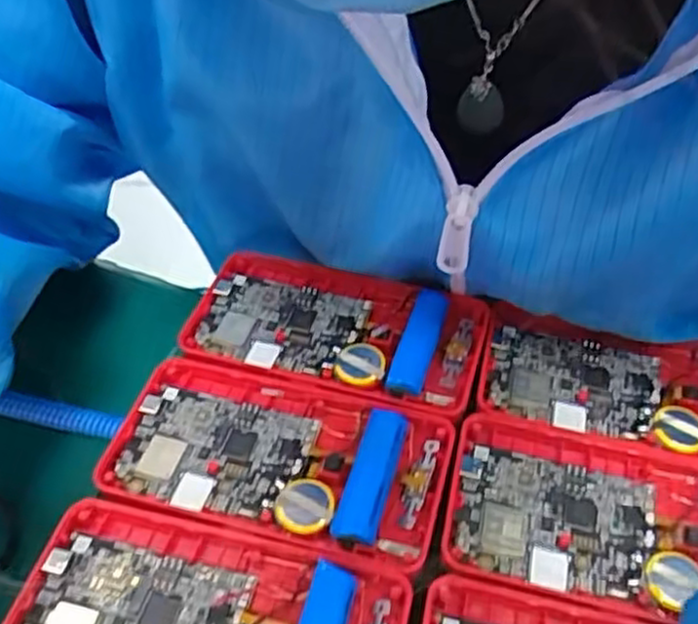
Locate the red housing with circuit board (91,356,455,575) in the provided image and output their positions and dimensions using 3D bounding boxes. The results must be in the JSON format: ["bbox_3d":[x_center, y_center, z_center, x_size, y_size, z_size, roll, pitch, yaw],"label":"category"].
[{"bbox_3d":[-0.026,0.051,0.268,0.118,0.016,0.062,14,51,8],"label":"red housing with circuit board"}]

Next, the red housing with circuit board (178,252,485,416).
[{"bbox_3d":[-0.006,0.006,0.309,0.120,0.016,0.062,15,51,9],"label":"red housing with circuit board"}]

